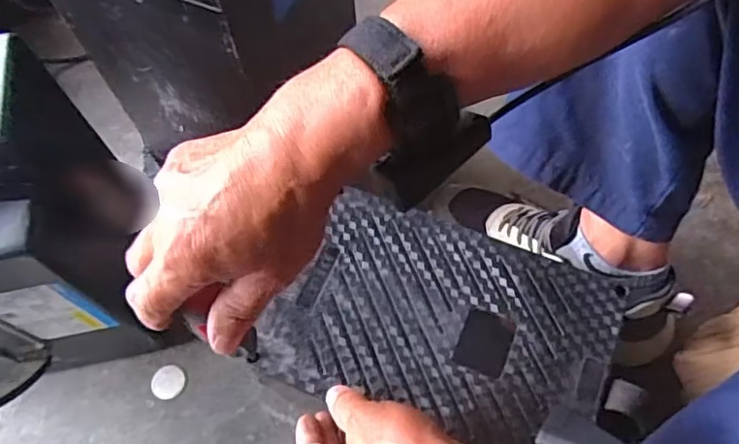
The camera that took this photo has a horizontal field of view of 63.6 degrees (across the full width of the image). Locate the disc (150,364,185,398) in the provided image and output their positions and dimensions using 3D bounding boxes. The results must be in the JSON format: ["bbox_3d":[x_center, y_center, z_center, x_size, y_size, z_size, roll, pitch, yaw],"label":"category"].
[{"bbox_3d":[-0.210,0.167,0.620,0.035,0.007,0.031,-40,68,-15],"label":"disc"}]

